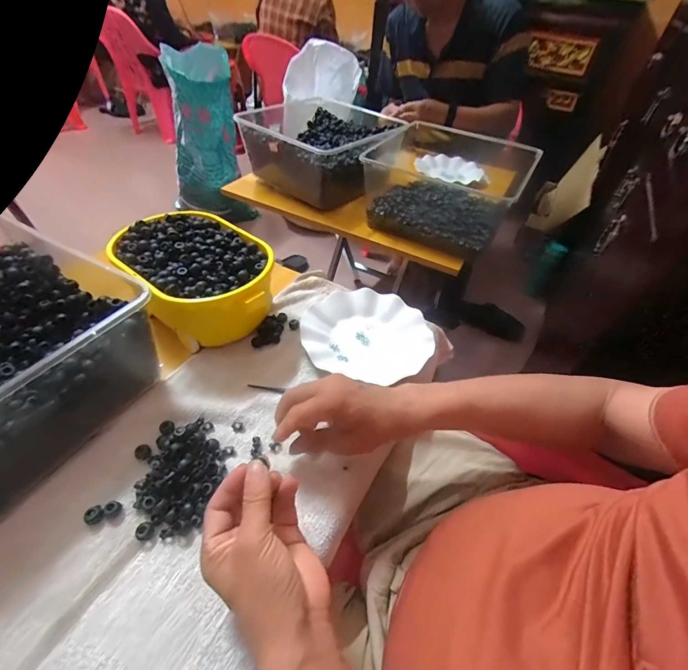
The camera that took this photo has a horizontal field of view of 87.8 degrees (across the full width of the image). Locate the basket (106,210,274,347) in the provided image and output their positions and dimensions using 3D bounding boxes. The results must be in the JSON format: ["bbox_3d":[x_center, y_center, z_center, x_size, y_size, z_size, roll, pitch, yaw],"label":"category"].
[{"bbox_3d":[-0.201,-0.076,0.517,0.240,0.107,0.165,34,53,26],"label":"basket"}]

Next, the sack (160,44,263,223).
[{"bbox_3d":[-0.582,-0.796,1.491,0.309,0.586,0.290,-16,49,-18],"label":"sack"}]

